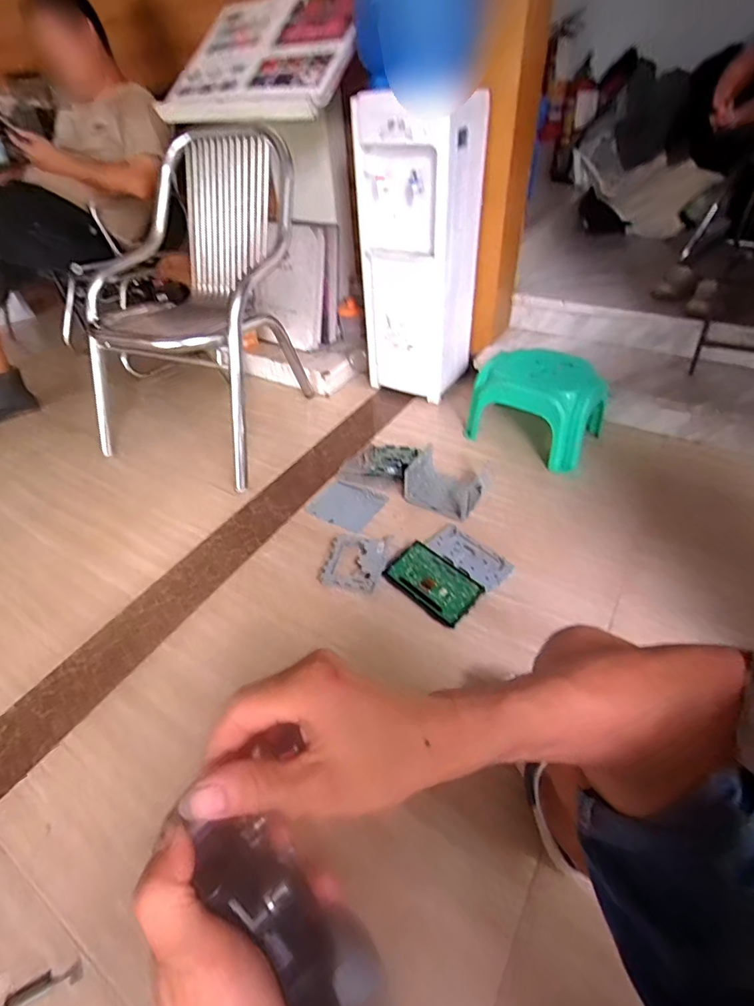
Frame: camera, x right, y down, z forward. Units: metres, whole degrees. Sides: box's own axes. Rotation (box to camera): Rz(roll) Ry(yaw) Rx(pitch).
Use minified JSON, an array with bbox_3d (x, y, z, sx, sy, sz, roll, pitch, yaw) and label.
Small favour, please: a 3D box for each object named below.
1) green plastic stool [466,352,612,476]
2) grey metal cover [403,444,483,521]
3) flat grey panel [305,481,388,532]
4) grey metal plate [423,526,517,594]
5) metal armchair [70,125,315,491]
[{"bbox_3d":[0.441,-0.276,1.303,0.331,0.224,0.197,25,49,28],"label":"green plastic stool"},{"bbox_3d":[0.181,-0.066,1.220,0.183,0.093,0.166,20,50,25],"label":"grey metal cover"},{"bbox_3d":[-0.083,0.005,1.253,0.171,0.013,0.142,23,51,27],"label":"flat grey panel"},{"bbox_3d":[0.216,0.122,1.087,0.095,0.009,0.194,-31,49,-24],"label":"grey metal plate"},{"bbox_3d":[-0.550,-0.550,1.337,0.572,0.720,0.570,16,46,21],"label":"metal armchair"}]

